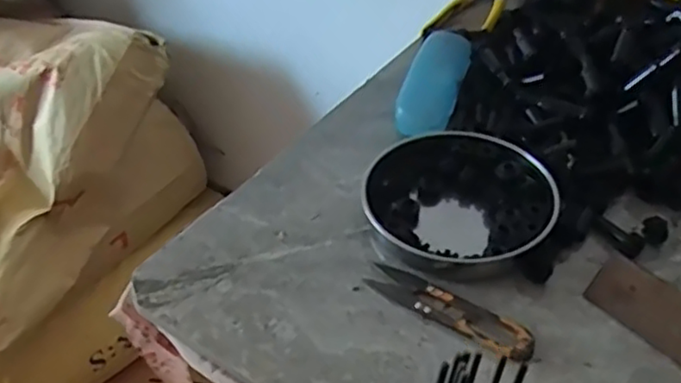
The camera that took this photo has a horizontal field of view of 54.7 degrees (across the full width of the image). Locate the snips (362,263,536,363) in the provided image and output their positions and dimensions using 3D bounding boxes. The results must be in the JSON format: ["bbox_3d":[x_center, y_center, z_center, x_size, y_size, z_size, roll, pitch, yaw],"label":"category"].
[{"bbox_3d":[0.069,0.077,0.433,0.119,0.012,0.025,26,49,29],"label":"snips"}]

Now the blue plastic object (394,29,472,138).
[{"bbox_3d":[0.090,-0.108,0.616,0.047,0.021,0.165,11,43,15],"label":"blue plastic object"}]

